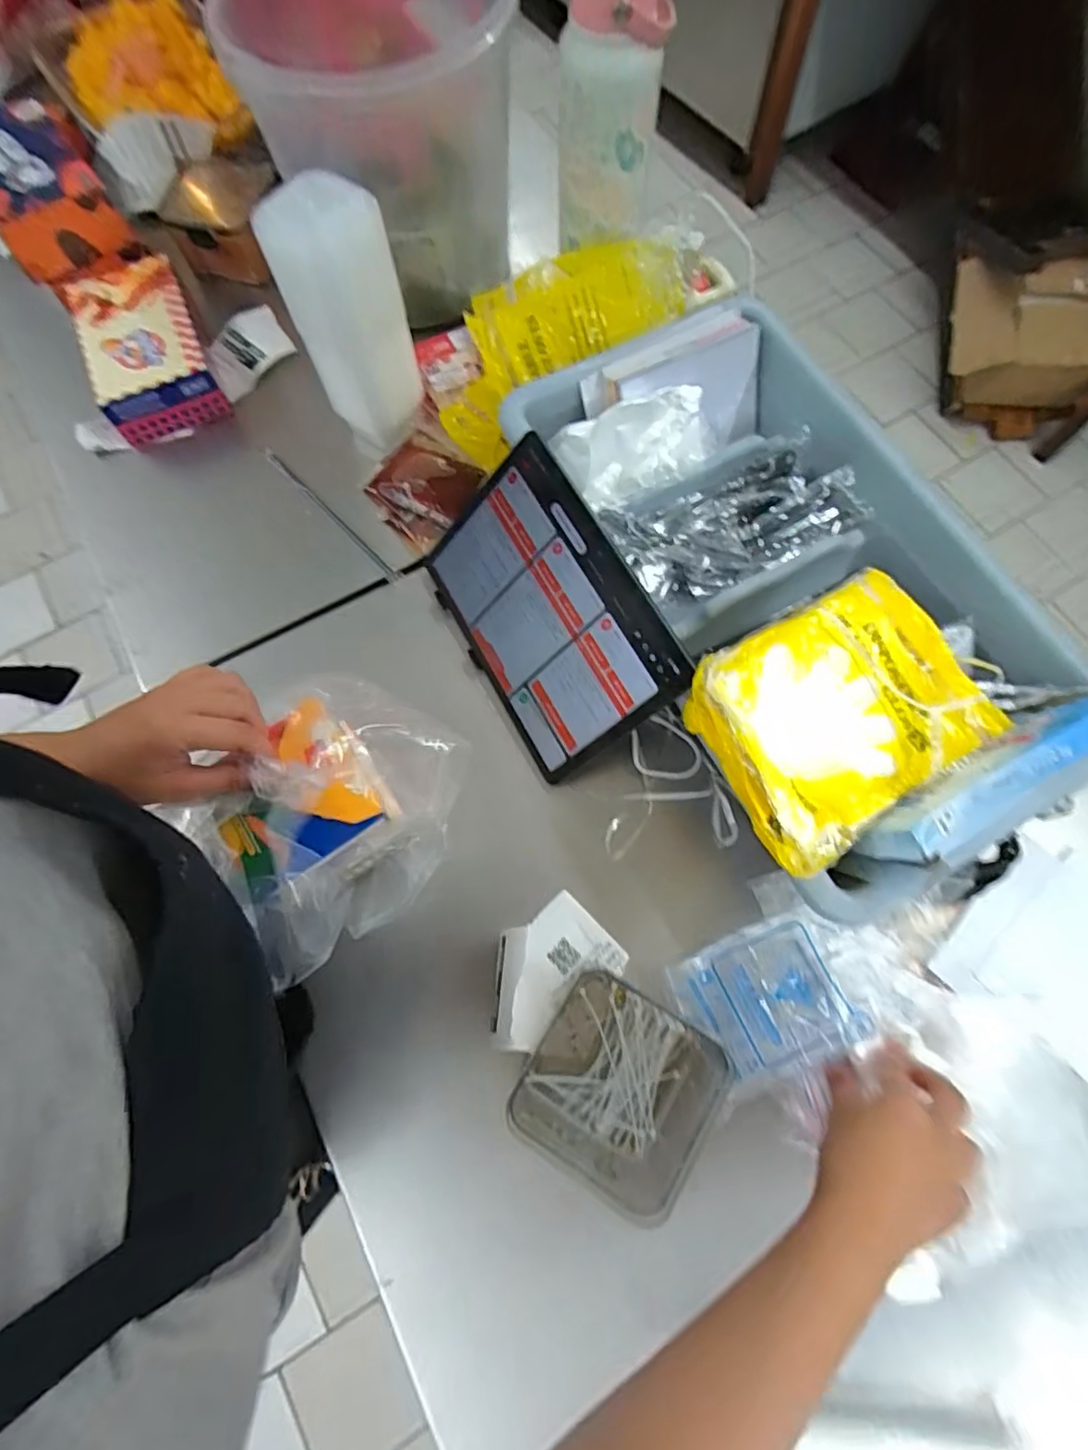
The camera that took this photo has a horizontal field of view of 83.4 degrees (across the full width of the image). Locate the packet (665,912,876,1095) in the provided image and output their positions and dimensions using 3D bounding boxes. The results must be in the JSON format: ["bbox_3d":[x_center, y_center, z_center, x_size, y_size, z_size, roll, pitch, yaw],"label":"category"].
[{"bbox_3d":[0.164,0.208,0.456,0.117,0.018,0.099,-25,69,9],"label":"packet"}]

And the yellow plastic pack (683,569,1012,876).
[{"bbox_3d":[0.206,-0.012,0.423,0.193,0.032,0.147,-29,75,-7],"label":"yellow plastic pack"}]

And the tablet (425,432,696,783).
[{"bbox_3d":[-0.002,-0.091,0.514,0.169,0.010,0.242,-40,72,34],"label":"tablet"}]

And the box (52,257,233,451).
[{"bbox_3d":[-0.417,-0.397,0.637,0.112,0.053,0.184,-26,74,-6],"label":"box"}]

